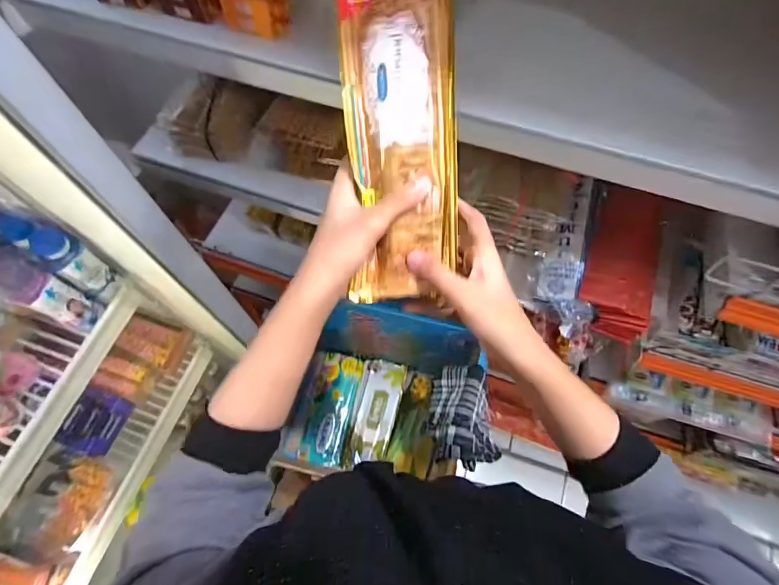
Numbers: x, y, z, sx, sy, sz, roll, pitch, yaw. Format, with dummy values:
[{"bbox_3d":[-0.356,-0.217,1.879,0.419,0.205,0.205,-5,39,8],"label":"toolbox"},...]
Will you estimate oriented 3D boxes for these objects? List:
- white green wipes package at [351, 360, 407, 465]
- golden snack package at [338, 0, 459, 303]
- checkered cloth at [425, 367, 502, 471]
[{"bbox_3d":[-0.026,0.269,0.953,0.096,0.025,0.229,8,65,3],"label":"white green wipes package"},{"bbox_3d":[0.011,-0.126,0.335,0.090,0.038,0.260,-3,93,-2],"label":"golden snack package"},{"bbox_3d":[0.125,0.202,0.689,0.104,0.092,0.155,-3,65,-2],"label":"checkered cloth"}]

